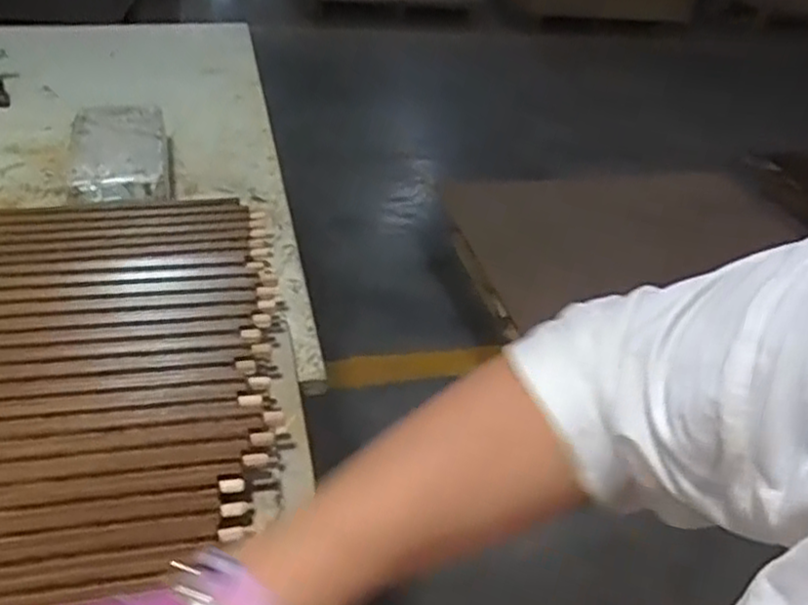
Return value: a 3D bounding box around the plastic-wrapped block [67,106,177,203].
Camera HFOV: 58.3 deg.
[{"bbox_3d":[-0.336,-0.170,0.868,0.108,0.071,0.221,-5,37,-16],"label":"plastic-wrapped block"}]

